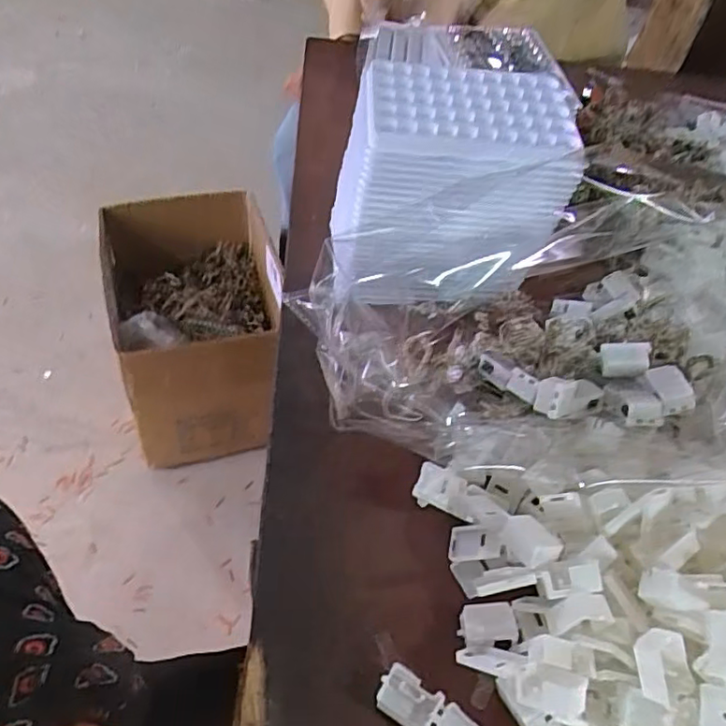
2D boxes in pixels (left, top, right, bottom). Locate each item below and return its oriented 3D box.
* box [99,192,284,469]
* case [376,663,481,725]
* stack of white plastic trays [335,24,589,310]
[{"bbox_3d":[-0.298,-0.073,1.159,0.289,0.290,0.435,-8,52,-13],"label":"box"},{"bbox_3d":[0.033,0.157,0.273,0.056,0.011,0.021,31,53,18],"label":"case"},{"bbox_3d":[0.052,-0.116,0.412,0.146,0.124,0.098,2,50,-5],"label":"stack of white plastic trays"}]

